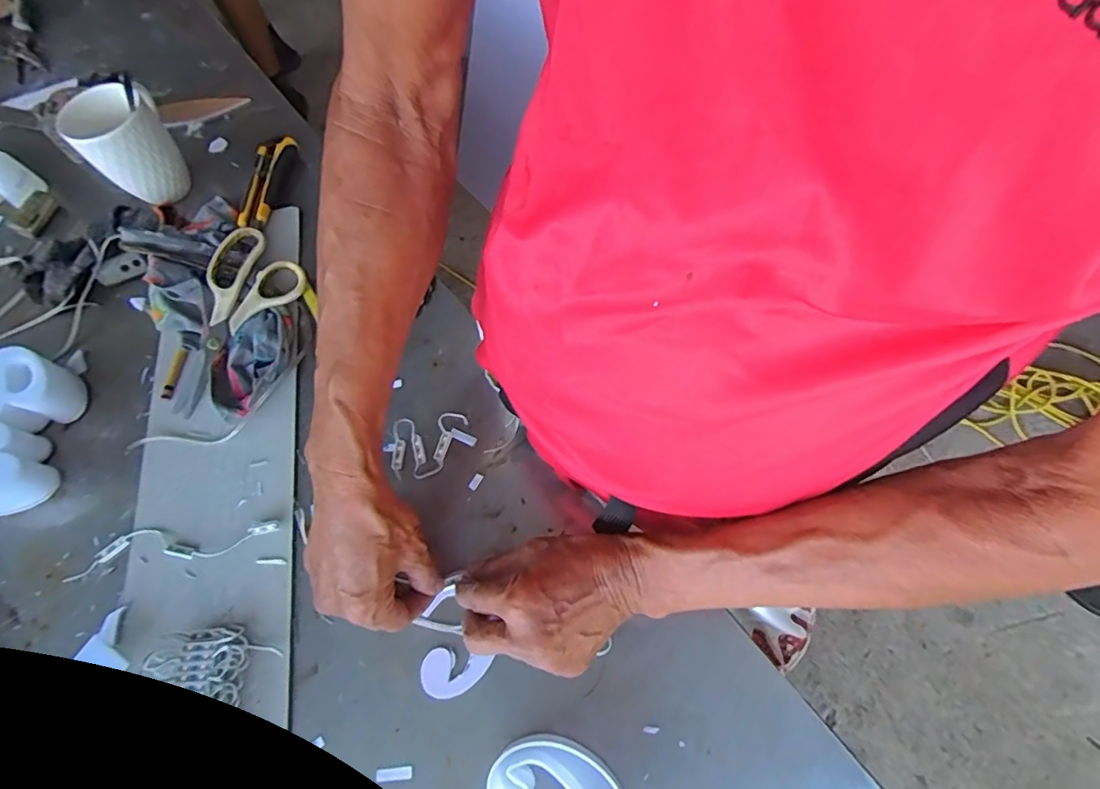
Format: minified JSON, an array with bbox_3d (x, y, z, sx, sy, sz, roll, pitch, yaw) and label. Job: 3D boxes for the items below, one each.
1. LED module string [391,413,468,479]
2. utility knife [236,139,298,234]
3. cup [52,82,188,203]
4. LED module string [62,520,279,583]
[{"bbox_3d":[-0.108,0.046,0.483,0.065,0.009,0.059,-5,65,1],"label":"LED module string"},{"bbox_3d":[-0.323,-0.239,0.618,0.036,0.021,0.137,2,66,4],"label":"utility knife"},{"bbox_3d":[-0.450,-0.266,0.590,0.075,0.112,0.089,41,74,19],"label":"cup"},{"bbox_3d":[-0.314,0.124,0.457,0.173,0.007,0.034,-10,65,-1],"label":"LED module string"}]

